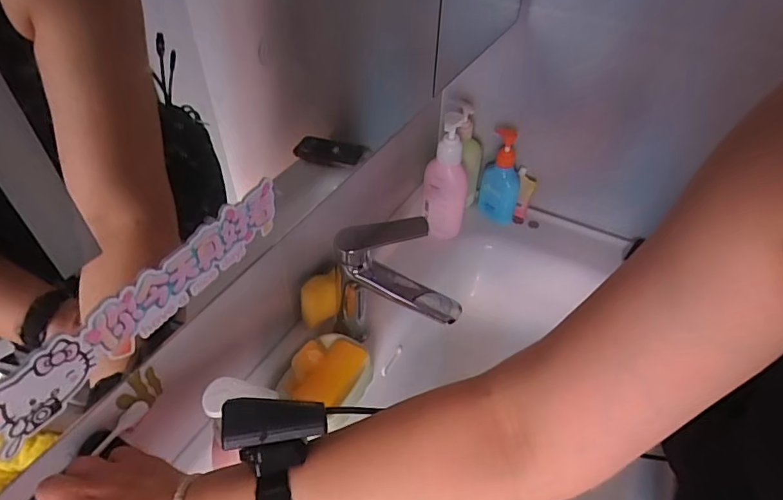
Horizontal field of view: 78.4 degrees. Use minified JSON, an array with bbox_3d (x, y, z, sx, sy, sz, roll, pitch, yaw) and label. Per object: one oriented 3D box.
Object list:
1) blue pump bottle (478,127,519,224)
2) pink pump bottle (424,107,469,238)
[{"bbox_3d":[0.200,-0.133,0.867,0.067,0.190,0.058,9,45,8],"label":"blue pump bottle"},{"bbox_3d":[0.092,-0.117,0.792,0.070,0.214,0.048,12,45,11],"label":"pink pump bottle"}]

